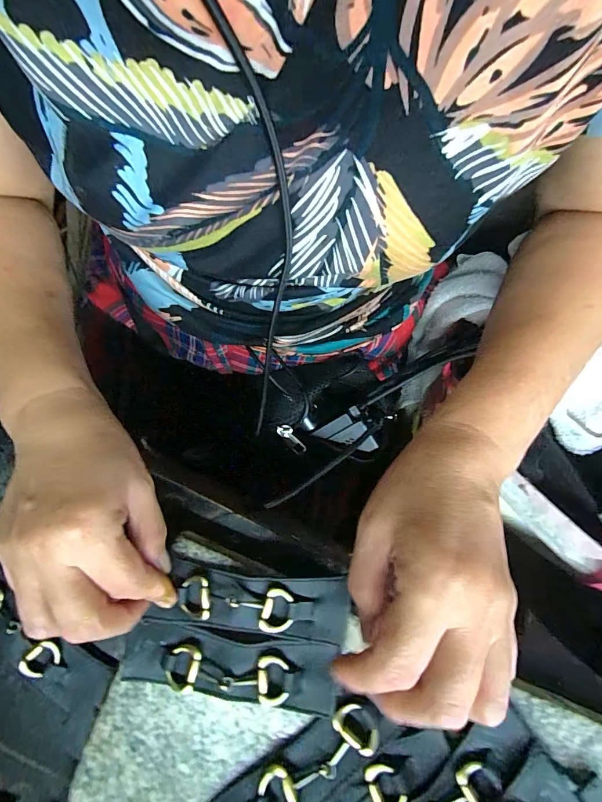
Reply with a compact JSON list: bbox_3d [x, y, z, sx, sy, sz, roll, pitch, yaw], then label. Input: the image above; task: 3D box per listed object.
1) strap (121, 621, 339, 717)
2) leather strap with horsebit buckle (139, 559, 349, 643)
[{"bbox_3d":[-0.043,0.155,0.224,0.123,0.009,0.034,4,81,4],"label":"strap"},{"bbox_3d":[-0.032,0.122,0.230,0.115,0.010,0.037,2,79,4],"label":"leather strap with horsebit buckle"}]

